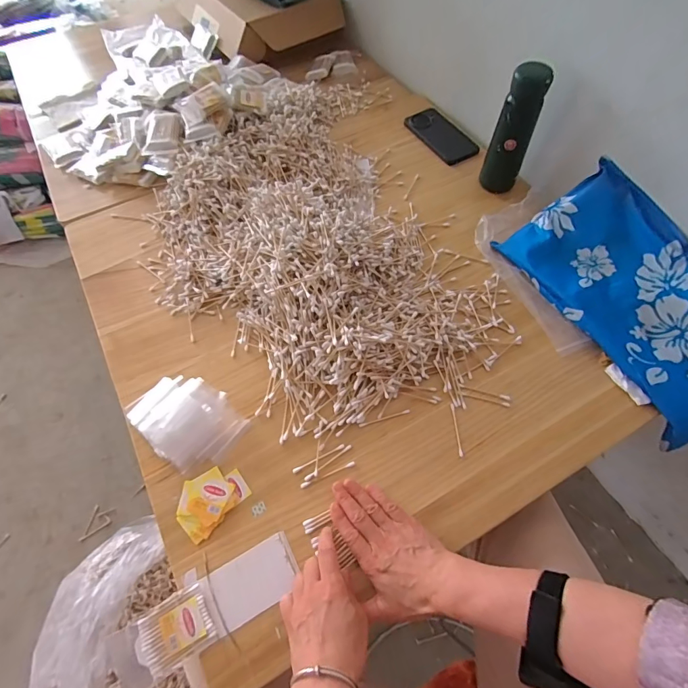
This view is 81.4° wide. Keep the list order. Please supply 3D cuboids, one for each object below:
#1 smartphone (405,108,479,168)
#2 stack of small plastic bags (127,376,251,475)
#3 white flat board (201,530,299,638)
[{"bbox_3d":[0.184,-0.395,0.755,0.067,0.013,0.149,-32,65,-12],"label":"smartphone"},{"bbox_3d":[-0.199,0.095,0.507,0.127,0.031,0.099,31,69,18],"label":"stack of small plastic bags"},{"bbox_3d":[-0.100,0.259,0.436,0.100,0.005,0.060,-28,64,-10],"label":"white flat board"}]

